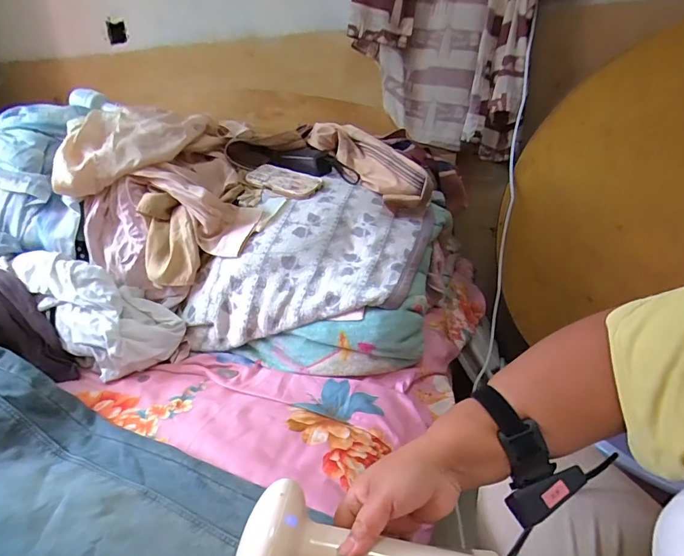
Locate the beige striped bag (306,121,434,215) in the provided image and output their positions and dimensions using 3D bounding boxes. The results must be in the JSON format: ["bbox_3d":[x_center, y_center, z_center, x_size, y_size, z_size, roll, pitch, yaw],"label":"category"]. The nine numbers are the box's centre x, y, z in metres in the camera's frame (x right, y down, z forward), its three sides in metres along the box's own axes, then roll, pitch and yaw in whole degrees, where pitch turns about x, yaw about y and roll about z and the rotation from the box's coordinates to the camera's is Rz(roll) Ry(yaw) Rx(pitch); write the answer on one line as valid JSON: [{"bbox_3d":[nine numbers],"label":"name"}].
[{"bbox_3d":[0.054,-0.253,0.896,0.103,0.091,0.345,-17,47,-33],"label":"beige striped bag"}]

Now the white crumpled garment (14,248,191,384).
[{"bbox_3d":[-0.434,0.037,0.736,0.329,0.099,0.151,34,29,6],"label":"white crumpled garment"}]

